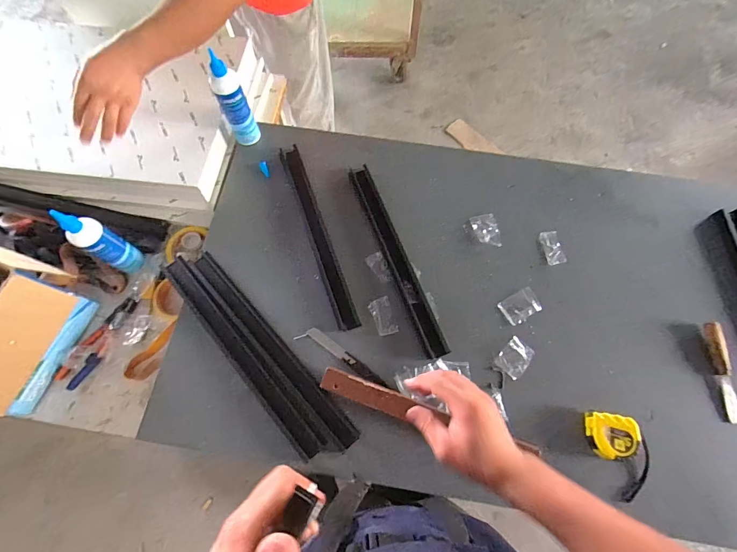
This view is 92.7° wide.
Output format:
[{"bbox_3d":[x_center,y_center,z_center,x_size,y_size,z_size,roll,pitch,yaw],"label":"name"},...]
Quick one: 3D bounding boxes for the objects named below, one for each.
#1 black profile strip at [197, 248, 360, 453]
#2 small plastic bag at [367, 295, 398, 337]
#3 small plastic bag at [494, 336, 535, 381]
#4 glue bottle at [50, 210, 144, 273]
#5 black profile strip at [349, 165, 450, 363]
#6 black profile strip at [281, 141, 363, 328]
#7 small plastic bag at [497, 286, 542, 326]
[{"bbox_3d":[-0.170,0.119,0.608,0.046,0.018,0.420,-40,75,-13],"label":"black profile strip"},{"bbox_3d":[0.028,0.074,0.643,0.038,0.004,0.070,-19,72,-7],"label":"small plastic bag"},{"bbox_3d":[0.261,0.147,0.627,0.048,0.015,0.063,39,74,12],"label":"small plastic bag"},{"bbox_3d":[-0.493,-0.060,0.652,0.041,0.177,0.057,28,72,9],"label":"glue bottle"},{"bbox_3d":[0.050,-0.039,0.662,0.040,0.023,0.394,-20,72,-7],"label":"black profile strip"},{"bbox_3d":[-0.100,-0.088,0.683,0.040,0.018,0.401,-19,72,-7],"label":"black profile strip"},{"bbox_3d":[0.284,0.056,0.654,0.076,0.008,0.050,-28,73,-10],"label":"small plastic bag"}]

